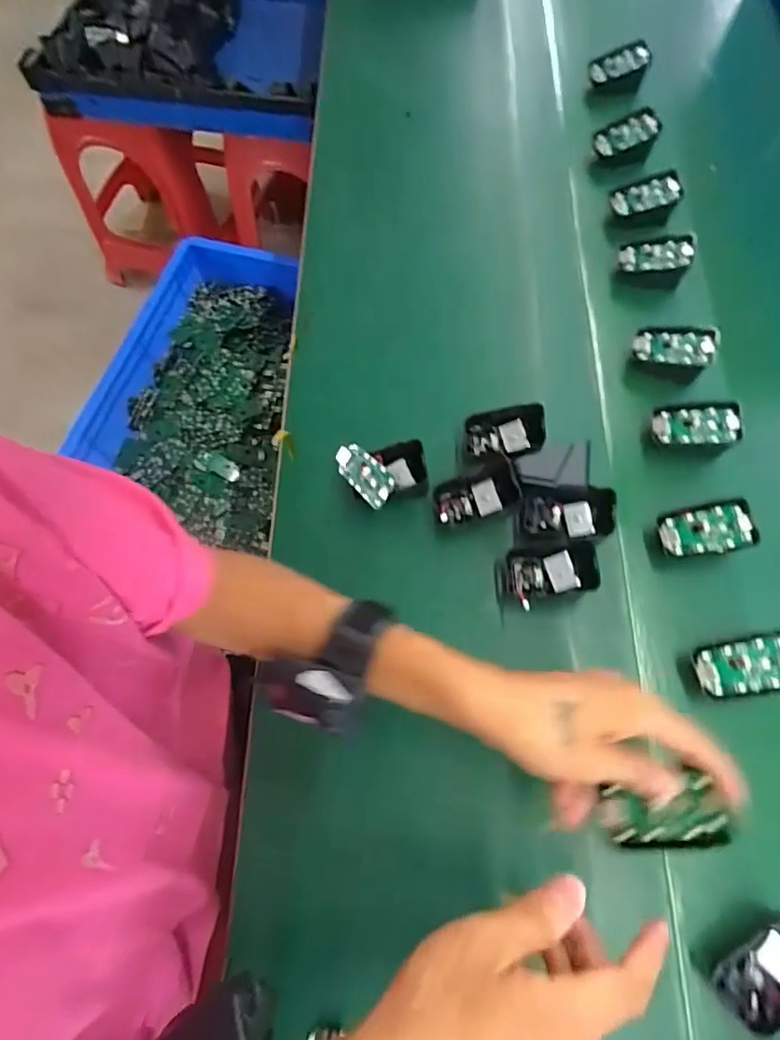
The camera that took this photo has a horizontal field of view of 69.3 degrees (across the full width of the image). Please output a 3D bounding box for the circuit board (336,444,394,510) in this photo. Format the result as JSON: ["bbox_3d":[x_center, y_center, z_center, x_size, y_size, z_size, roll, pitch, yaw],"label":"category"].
[{"bbox_3d":[-0.023,-0.039,0.478,0.066,0.007,0.032,47,112,28],"label":"circuit board"}]

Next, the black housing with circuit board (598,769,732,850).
[{"bbox_3d":[0.159,0.172,0.331,0.067,0.011,0.037,-20,64,28],"label":"black housing with circuit board"}]

